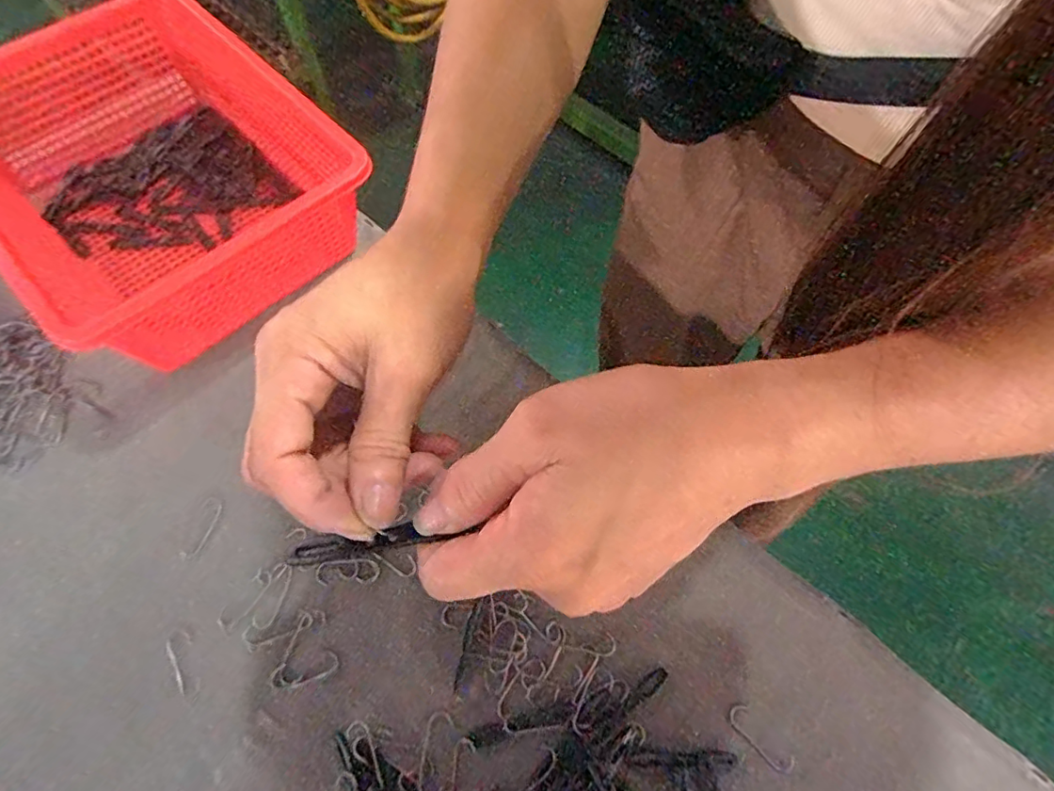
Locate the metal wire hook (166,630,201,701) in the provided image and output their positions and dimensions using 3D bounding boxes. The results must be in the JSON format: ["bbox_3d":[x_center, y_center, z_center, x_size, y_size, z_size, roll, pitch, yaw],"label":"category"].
[{"bbox_3d":[-0.218,0.172,0.352,0.015,0.004,0.043,-30,70,-15],"label":"metal wire hook"}]

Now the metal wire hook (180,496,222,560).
[{"bbox_3d":[-0.229,0.093,0.389,0.014,0.004,0.044,12,66,3],"label":"metal wire hook"}]

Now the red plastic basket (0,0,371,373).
[{"bbox_3d":[-0.303,-0.179,0.455,0.294,0.096,0.256,42,71,15],"label":"red plastic basket"}]

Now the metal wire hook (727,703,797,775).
[{"bbox_3d":[0.149,0.219,0.352,0.017,0.004,0.048,-39,73,-18],"label":"metal wire hook"}]

